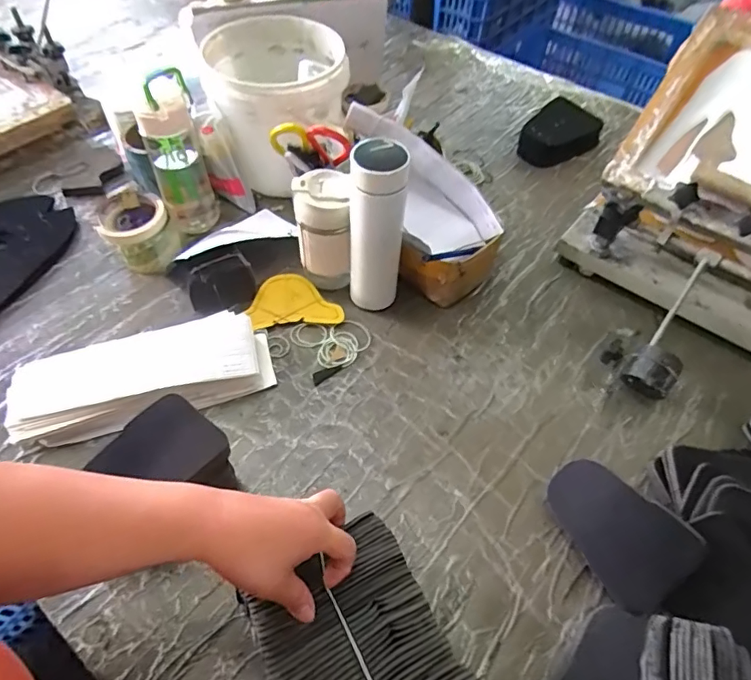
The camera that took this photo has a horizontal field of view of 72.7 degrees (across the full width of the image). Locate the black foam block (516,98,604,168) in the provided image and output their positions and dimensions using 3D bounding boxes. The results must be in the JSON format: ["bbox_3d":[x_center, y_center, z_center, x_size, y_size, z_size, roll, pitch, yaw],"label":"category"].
[{"bbox_3d":[0.338,-0.375,0.930,0.111,0.049,0.157,34,60,21],"label":"black foam block"}]

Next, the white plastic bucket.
[{"bbox_3d":[-0.150,-0.362,0.814,0.204,0.183,0.226,-8,55,-8],"label":"white plastic bucket"}]

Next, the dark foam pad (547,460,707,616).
[{"bbox_3d":[0.238,0.188,0.512,0.094,0.010,0.138,-54,51,14],"label":"dark foam pad"}]

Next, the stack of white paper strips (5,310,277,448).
[{"bbox_3d":[-0.274,0.043,0.607,0.291,0.040,0.114,-16,56,-13],"label":"stack of white paper strips"}]

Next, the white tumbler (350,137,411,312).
[{"bbox_3d":[0.001,-0.129,0.635,0.063,0.223,0.065,1,54,-1],"label":"white tumbler"}]

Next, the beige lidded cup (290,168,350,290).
[{"bbox_3d":[-0.067,-0.149,0.687,0.075,0.144,0.067,3,54,0],"label":"beige lidded cup"}]

